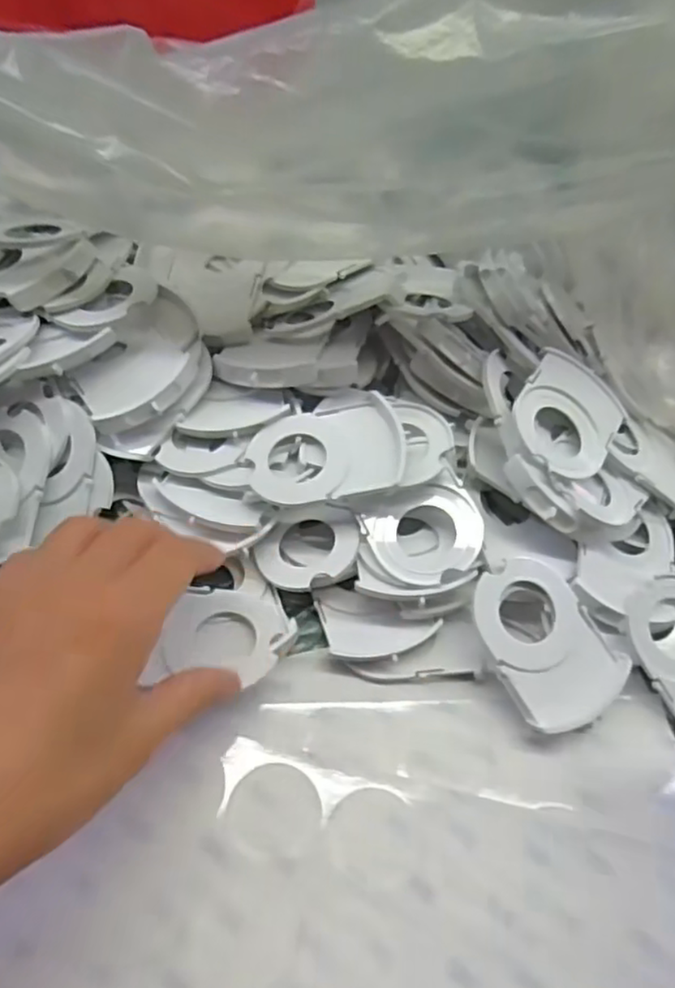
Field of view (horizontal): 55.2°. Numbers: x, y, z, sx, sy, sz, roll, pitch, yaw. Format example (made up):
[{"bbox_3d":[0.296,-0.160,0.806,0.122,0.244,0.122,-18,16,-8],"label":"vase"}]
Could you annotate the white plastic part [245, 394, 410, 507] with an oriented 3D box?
[{"bbox_3d":[-0.006,-0.021,0.324,0.076,0.006,0.054,-12,62,1],"label":"white plastic part"}]

